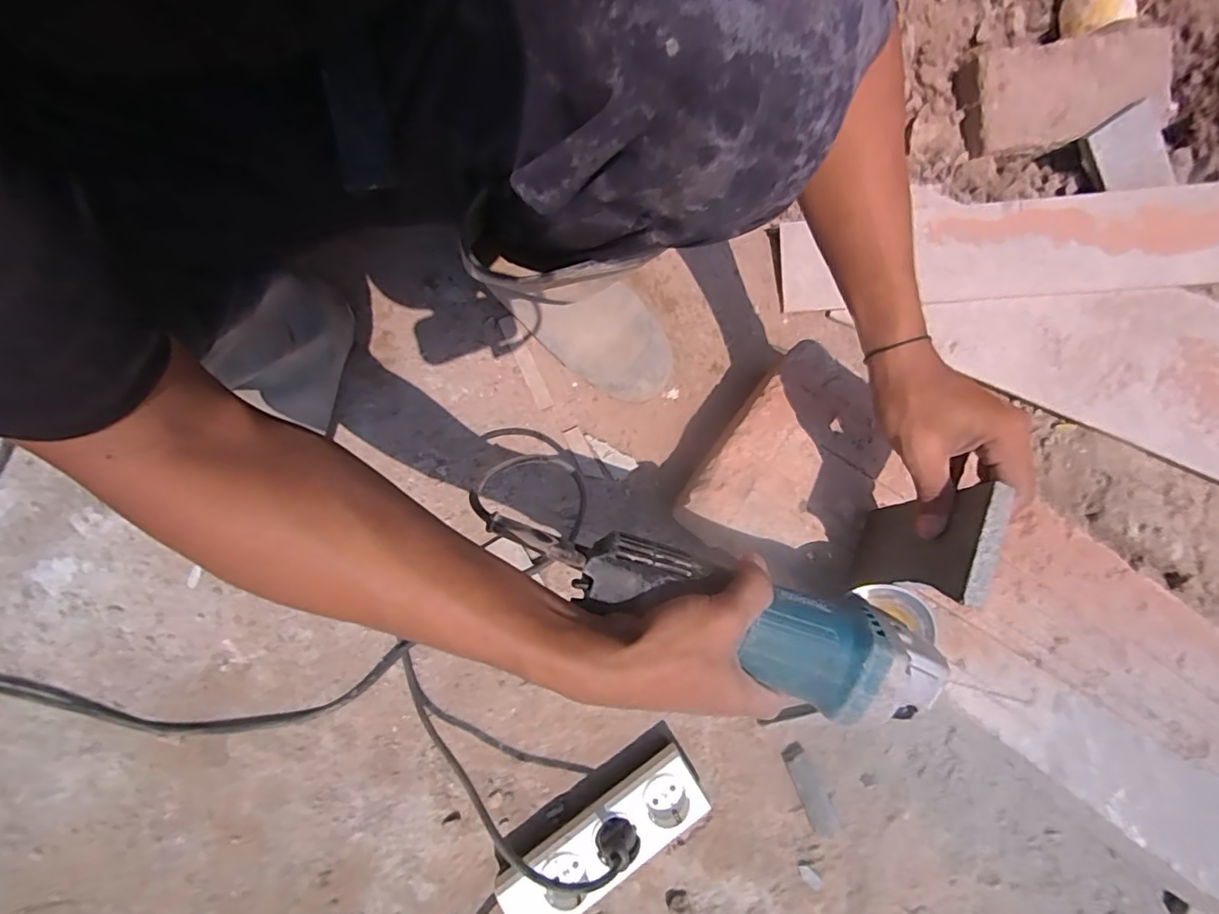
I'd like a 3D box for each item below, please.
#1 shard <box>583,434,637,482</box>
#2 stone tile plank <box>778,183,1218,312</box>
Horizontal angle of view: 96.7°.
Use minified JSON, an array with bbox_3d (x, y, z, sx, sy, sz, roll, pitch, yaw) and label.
[{"bbox_3d":[0.000,-0.004,0.556,0.027,0.005,0.058,-38,83,-14],"label":"shard"},{"bbox_3d":[0.470,-0.236,0.584,0.562,0.026,0.120,-2,86,7],"label":"stone tile plank"}]

